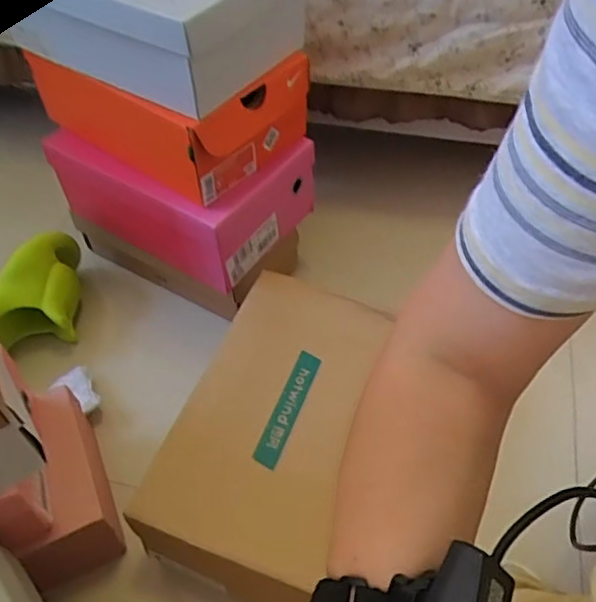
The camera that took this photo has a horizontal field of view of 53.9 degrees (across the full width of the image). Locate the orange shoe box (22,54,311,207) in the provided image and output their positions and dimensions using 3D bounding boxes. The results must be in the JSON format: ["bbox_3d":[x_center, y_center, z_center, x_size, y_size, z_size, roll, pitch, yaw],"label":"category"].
[{"bbox_3d":[-0.156,-0.250,0.706,0.271,0.111,0.211,32,59,25],"label":"orange shoe box"}]

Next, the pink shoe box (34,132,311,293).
[{"bbox_3d":[-0.151,-0.168,0.781,0.284,0.120,0.207,28,57,23],"label":"pink shoe box"}]

